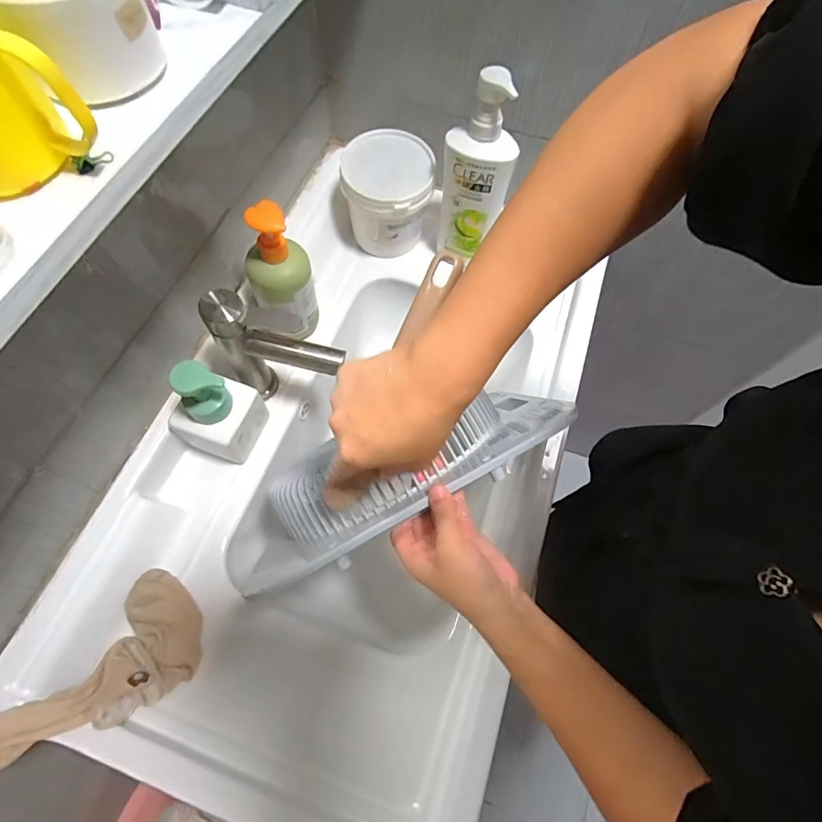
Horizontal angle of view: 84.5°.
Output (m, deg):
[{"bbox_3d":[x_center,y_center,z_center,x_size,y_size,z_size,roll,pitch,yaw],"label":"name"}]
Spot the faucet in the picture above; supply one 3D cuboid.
[{"bbox_3d":[-0.141,-0.058,0.510,0.133,0.174,0.047,8,65,3],"label":"faucet"}]

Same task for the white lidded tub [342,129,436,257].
[{"bbox_3d":[-0.031,-0.301,0.653,0.118,0.128,0.121,0,65,-1],"label":"white lidded tub"}]

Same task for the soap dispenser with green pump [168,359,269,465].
[{"bbox_3d":[-0.216,-0.006,0.497,0.070,0.135,0.078,17,66,7],"label":"soap dispenser with green pump"}]

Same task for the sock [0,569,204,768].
[{"bbox_3d":[-0.294,0.249,0.424,0.103,0.038,0.196,44,53,17],"label":"sock"}]

